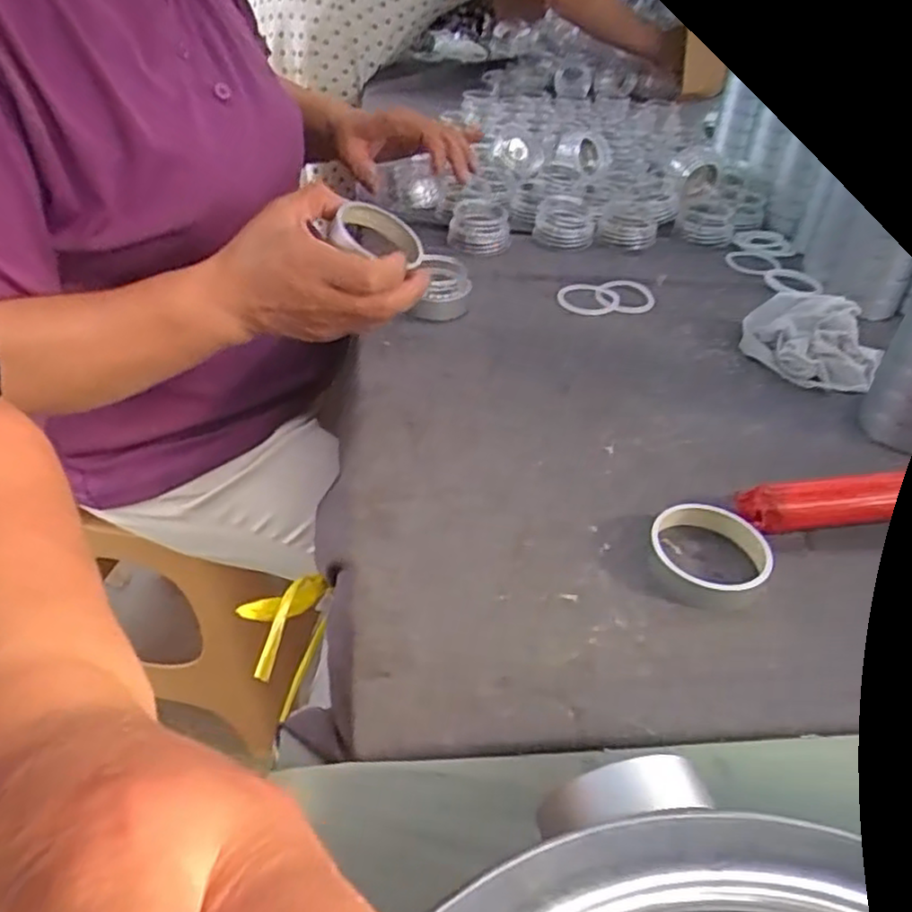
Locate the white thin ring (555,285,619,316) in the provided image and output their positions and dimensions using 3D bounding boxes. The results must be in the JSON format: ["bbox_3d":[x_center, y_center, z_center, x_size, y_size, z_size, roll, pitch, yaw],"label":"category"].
[{"bbox_3d":[0.119,-0.142,0.643,0.055,0.008,0.048,2,40,3],"label":"white thin ring"}]

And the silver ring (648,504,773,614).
[{"bbox_3d":[0.140,0.055,0.395,0.062,0.017,0.064,0,40,0],"label":"silver ring"}]

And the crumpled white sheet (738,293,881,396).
[{"bbox_3d":[0.268,-0.090,0.542,0.049,0.051,0.103,-22,45,-24],"label":"crumpled white sheet"}]

